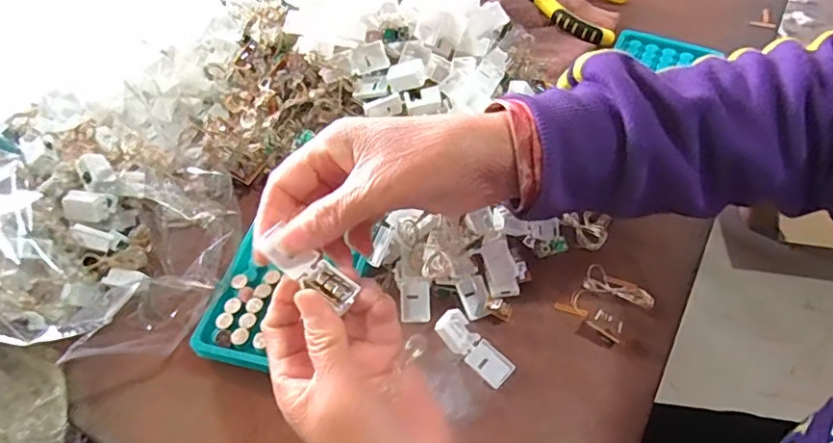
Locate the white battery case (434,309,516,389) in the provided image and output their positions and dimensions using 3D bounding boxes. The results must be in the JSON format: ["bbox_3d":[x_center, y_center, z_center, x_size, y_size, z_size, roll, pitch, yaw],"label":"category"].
[{"bbox_3d":[0.036,0.081,0.356,0.055,0.011,0.021,43,65,11],"label":"white battery case"}]

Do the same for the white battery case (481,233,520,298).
[{"bbox_3d":[0.058,0.030,0.380,0.019,0.005,0.045,-9,68,-5],"label":"white battery case"}]

